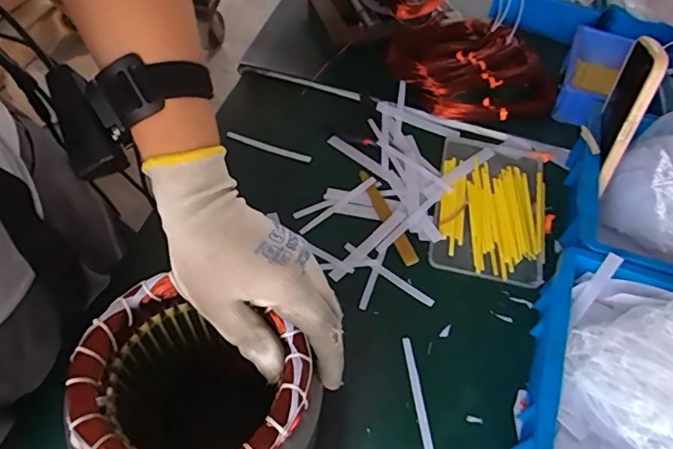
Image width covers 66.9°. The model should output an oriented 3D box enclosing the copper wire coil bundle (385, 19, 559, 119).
[{"bbox_3d":[0.175,-0.199,0.661,0.171,0.045,0.182,2,57,-3],"label":"copper wire coil bundle"}]

